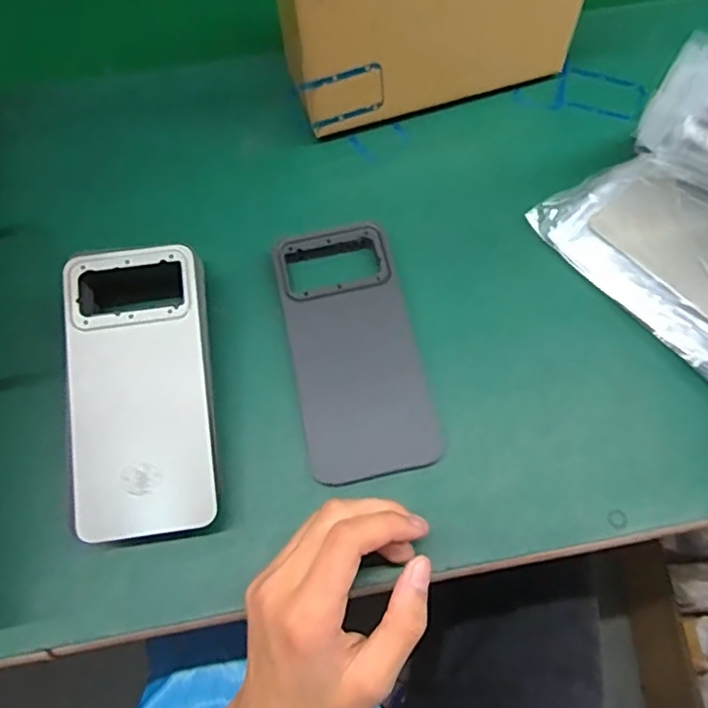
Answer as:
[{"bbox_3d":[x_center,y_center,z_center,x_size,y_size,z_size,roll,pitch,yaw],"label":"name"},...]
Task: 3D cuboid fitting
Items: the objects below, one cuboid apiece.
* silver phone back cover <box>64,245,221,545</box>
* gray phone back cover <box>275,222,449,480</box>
[{"bbox_3d":[-0.118,0.019,0.337,0.077,0.012,0.158,-6,78,-1],"label":"silver phone back cover"},{"bbox_3d":[0.000,-0.005,0.371,0.073,0.005,0.158,-11,75,-4],"label":"gray phone back cover"}]

